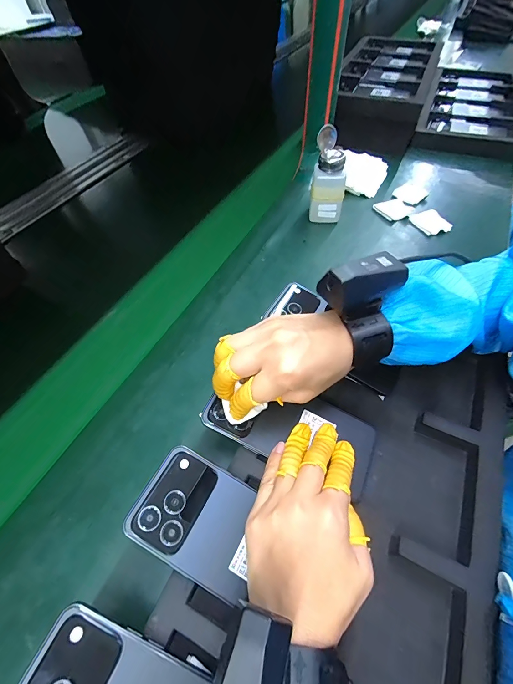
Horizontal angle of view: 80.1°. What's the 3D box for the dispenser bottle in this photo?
[{"bbox_3d":[0.119,-0.263,0.496,0.057,0.131,0.045,4,55,5],"label":"dispenser bottle"}]

